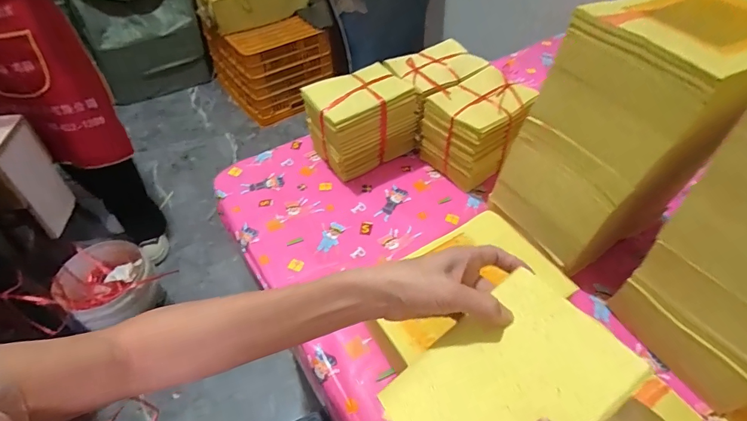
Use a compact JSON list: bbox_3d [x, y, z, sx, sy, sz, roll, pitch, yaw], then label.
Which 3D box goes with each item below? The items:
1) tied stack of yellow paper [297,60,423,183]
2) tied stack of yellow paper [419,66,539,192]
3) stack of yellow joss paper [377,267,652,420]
[{"bbox_3d":[-0.021,-0.162,0.737,0.168,0.135,0.118,-25,52,-21],"label":"tied stack of yellow paper"},{"bbox_3d":[0.184,-0.147,0.722,0.133,0.129,0.170,35,57,29],"label":"tied stack of yellow paper"},{"bbox_3d":[0.096,0.128,0.301,0.159,0.007,0.113,-38,49,-9],"label":"stack of yellow joss paper"}]

